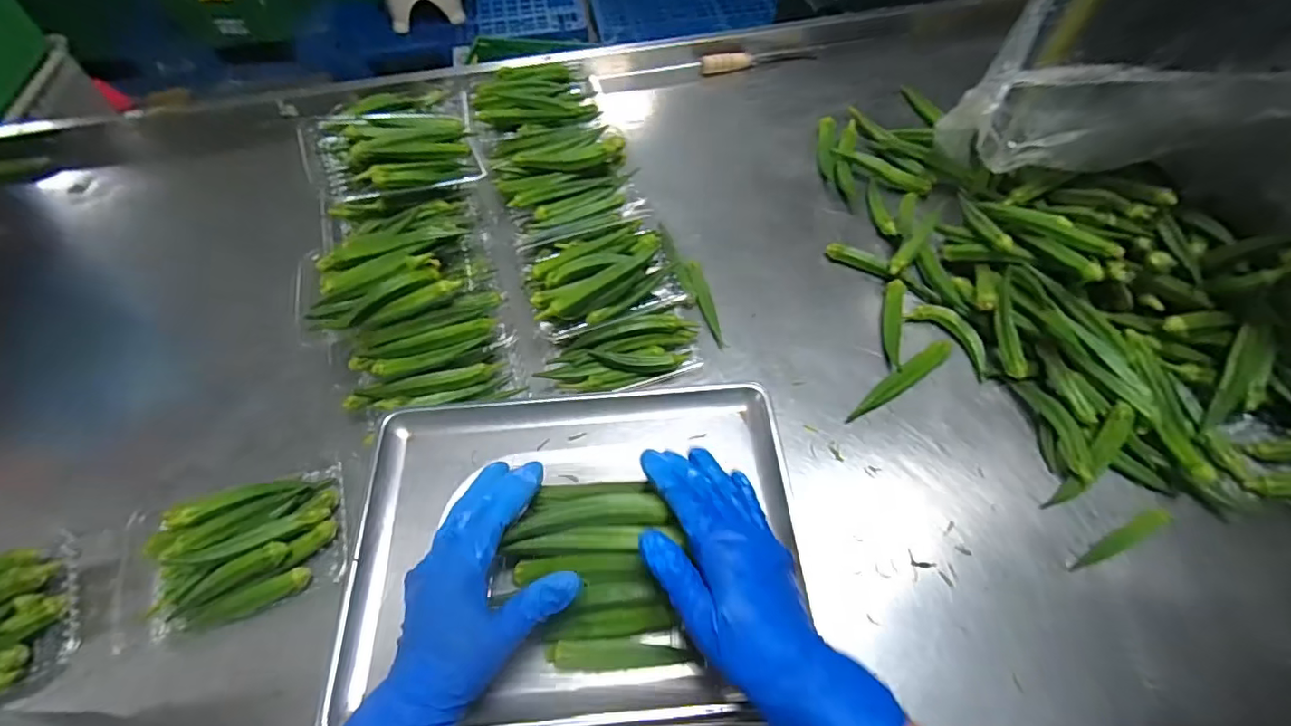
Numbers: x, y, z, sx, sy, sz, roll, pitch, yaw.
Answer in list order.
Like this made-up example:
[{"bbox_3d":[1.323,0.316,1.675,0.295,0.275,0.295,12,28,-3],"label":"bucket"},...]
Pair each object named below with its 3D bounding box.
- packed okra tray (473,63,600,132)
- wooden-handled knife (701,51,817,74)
[{"bbox_3d":[-0.161,-0.381,0.796,0.177,0.039,0.136,-7,60,-4],"label":"packed okra tray"},{"bbox_3d":[0.191,-0.515,0.922,0.203,0.020,0.038,-14,61,-8],"label":"wooden-handled knife"}]

